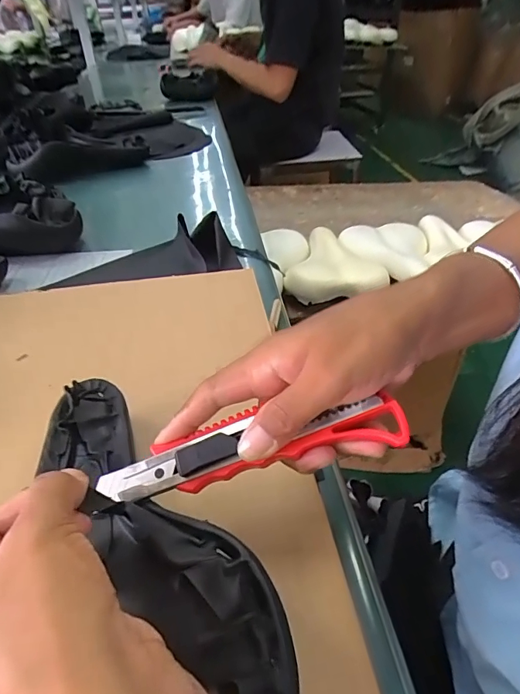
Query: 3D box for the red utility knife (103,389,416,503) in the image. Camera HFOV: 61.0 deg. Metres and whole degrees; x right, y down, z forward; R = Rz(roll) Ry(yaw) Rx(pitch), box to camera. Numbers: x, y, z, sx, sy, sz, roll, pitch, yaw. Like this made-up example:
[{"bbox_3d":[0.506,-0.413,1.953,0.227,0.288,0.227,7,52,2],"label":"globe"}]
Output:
[{"bbox_3d":[-0.008,0.051,0.229,0.160,0.015,0.030,-15,37,8],"label":"red utility knife"}]

